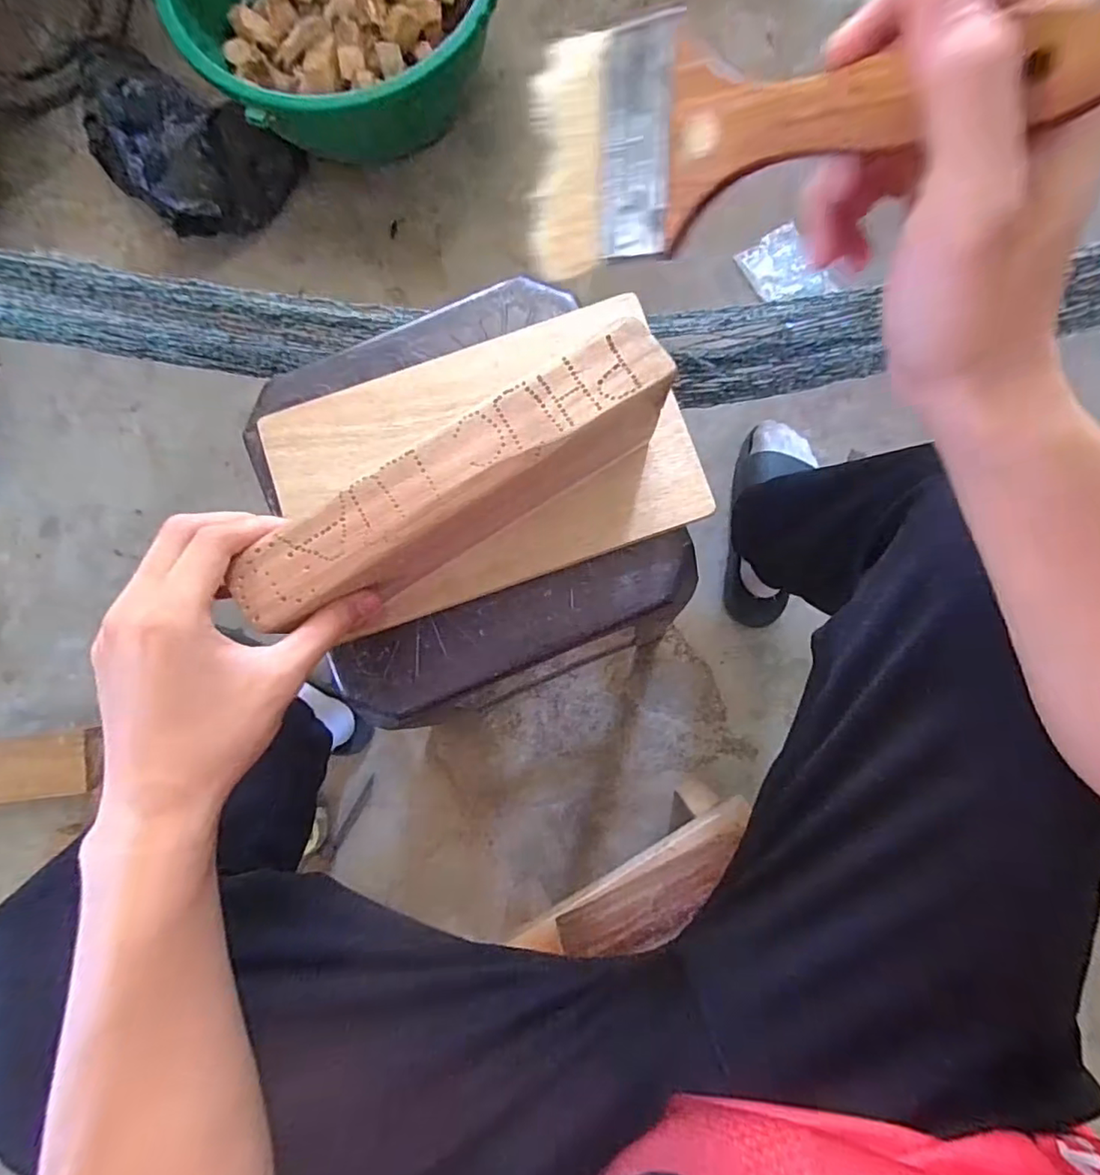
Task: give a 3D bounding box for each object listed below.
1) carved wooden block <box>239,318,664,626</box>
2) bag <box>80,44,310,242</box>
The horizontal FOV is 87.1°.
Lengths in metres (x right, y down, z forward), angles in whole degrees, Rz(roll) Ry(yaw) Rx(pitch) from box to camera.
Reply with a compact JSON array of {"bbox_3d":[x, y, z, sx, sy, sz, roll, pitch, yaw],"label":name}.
[{"bbox_3d":[-0.045,-0.049,0.326,0.228,0.104,0.049,-31,85,-3],"label":"carved wooden block"},{"bbox_3d":[-0.557,-0.670,0.873,0.301,0.099,0.219,36,87,4],"label":"bag"}]

